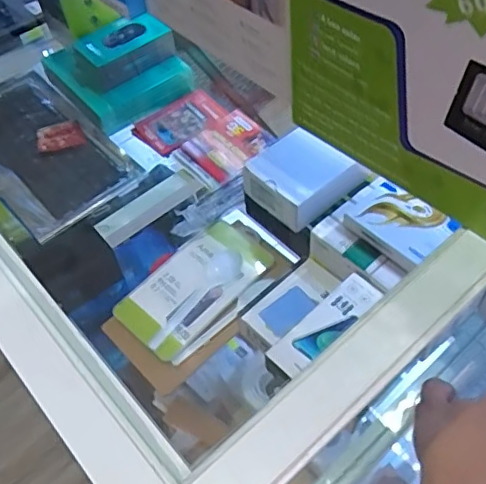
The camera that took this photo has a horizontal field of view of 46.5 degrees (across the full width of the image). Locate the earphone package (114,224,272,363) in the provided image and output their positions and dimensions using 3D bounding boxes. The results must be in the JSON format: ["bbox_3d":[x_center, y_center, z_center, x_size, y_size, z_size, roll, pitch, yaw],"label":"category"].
[{"bbox_3d":[-0.049,0.047,0.606,0.087,0.017,0.166,35,63,27],"label":"earphone package"}]

